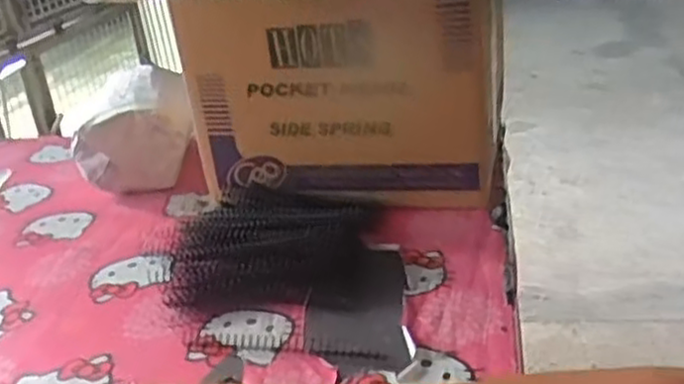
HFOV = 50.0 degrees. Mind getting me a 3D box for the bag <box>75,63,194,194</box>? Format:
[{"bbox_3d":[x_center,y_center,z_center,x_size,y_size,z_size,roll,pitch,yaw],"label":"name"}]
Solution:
[{"bbox_3d":[-0.251,-0.076,0.903,0.138,0.116,0.144,-10,26,-6],"label":"bag"}]

